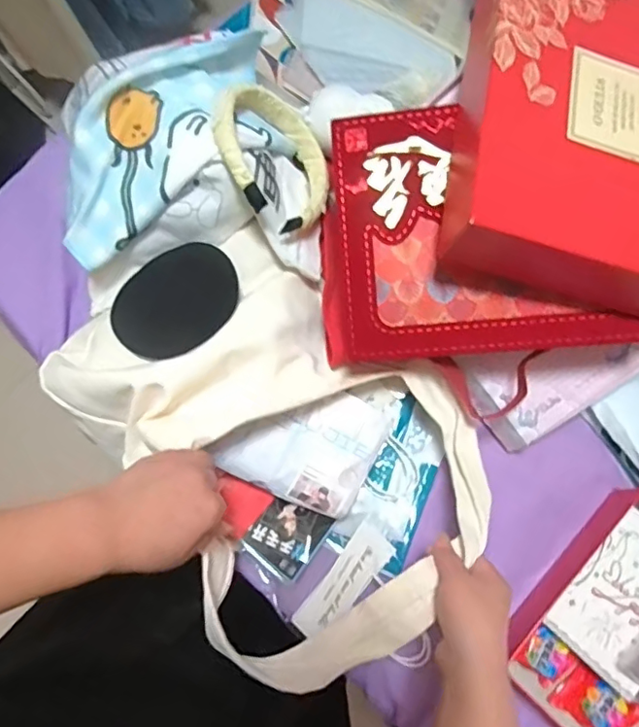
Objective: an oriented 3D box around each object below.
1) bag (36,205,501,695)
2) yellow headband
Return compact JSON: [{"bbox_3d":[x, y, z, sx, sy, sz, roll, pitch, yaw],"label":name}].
[{"bbox_3d":[-0.041,0.051,0.534,0.304,0.096,0.426,-39,79,-9],"label":"bag"},{"bbox_3d":[-0.044,-0.204,0.559,0.023,0.139,0.150,-25,81,36],"label":"yellow headband"}]

